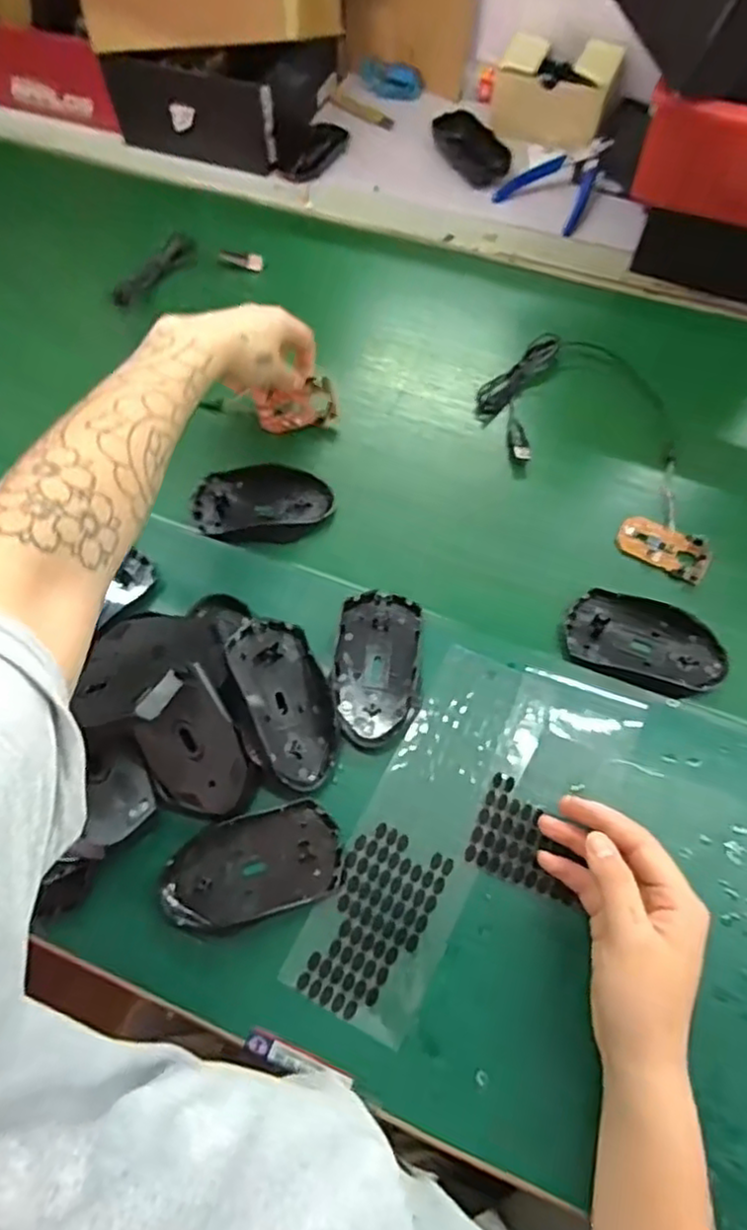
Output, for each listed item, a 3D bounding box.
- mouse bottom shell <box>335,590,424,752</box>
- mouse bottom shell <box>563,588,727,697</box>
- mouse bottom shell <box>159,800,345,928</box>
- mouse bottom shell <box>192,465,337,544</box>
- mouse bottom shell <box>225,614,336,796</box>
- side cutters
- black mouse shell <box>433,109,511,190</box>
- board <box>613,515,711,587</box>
[{"bbox_3d":[0.004,0.036,0.478,0.058,0.009,0.112,3,63,2],"label":"mouse bottom shell"},{"bbox_3d":[0.199,0.020,0.490,0.110,0.015,0.063,20,65,10],"label":"mouse bottom shell"},{"bbox_3d":[-0.077,0.159,0.424,0.111,0.009,0.061,-15,64,-7],"label":"mouse bottom shell"},{"bbox_3d":[-0.091,-0.095,0.553,0.111,0.016,0.074,-4,63,-1],"label":"mouse bottom shell"},{"bbox_3d":[-0.057,0.057,0.451,0.059,0.012,0.115,-19,81,-30],"label":"mouse bottom shell"},{"bbox_3d":[0.188,-0.467,0.710,0.095,0.028,0.115,21,65,11],"label":"side cutters"},{"bbox_3d":[0.107,-0.522,0.743,0.054,0.021,0.113,-29,66,-13],"label":"black mouse shell"},{"bbox_3d":[0.228,-0.054,0.521,0.070,0.009,0.035,29,67,14],"label":"board"}]

